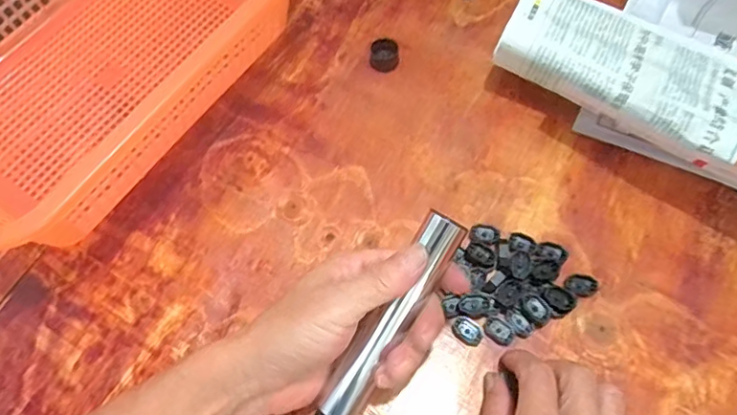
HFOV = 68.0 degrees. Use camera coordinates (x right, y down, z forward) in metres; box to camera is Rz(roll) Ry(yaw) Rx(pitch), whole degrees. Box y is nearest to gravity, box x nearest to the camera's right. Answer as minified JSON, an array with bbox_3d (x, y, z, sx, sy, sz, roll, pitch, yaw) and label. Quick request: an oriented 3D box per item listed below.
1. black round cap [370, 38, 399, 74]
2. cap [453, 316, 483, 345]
[{"bbox_3d":[0.014,-0.134,0.483,0.024,0.018,0.023,-1,65,1],"label":"black round cap"},{"bbox_3d":[0.069,0.086,0.381,0.021,0.004,0.016,32,70,15],"label":"cap"}]

